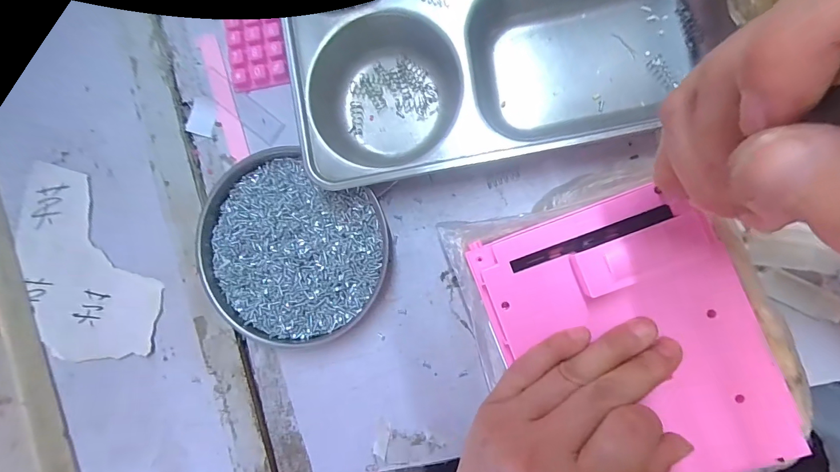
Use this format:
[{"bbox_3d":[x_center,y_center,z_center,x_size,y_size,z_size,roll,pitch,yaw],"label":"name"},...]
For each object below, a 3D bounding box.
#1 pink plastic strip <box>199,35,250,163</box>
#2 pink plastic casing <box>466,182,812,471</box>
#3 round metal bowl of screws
[{"bbox_3d":[-0.150,-0.106,0.305,0.015,0.004,0.098,-16,89,10],"label":"pink plastic strip"},{"bbox_3d":[0.112,0.057,0.211,0.122,0.027,0.154,-25,88,9],"label":"pink plastic casing"},{"bbox_3d":[-0.093,0.012,0.287,0.132,0.022,0.125,0,92,10],"label":"round metal bowl of screws"}]

